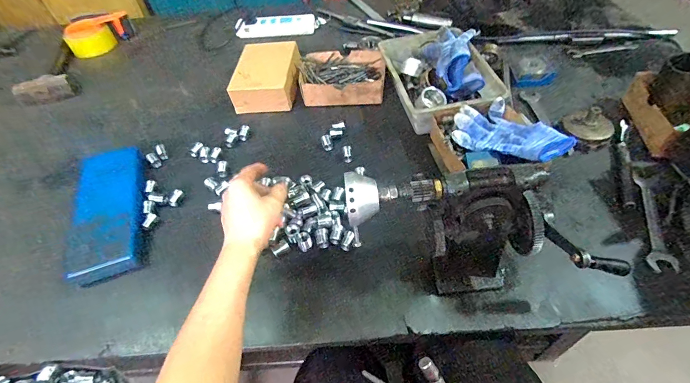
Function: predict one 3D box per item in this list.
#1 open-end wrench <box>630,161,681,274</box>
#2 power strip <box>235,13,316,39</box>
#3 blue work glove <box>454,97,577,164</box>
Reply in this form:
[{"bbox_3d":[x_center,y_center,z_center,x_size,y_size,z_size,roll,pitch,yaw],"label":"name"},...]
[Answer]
[{"bbox_3d":[0.432,0.024,0.499,0.034,0.016,0.202,13,52,16],"label":"open-end wrench"},{"bbox_3d":[-0.182,-0.432,0.912,0.203,0.027,0.060,-2,50,3],"label":"power strip"},{"bbox_3d":[0.256,-0.093,0.545,0.089,0.050,0.168,-38,44,-25],"label":"blue work glove"}]

